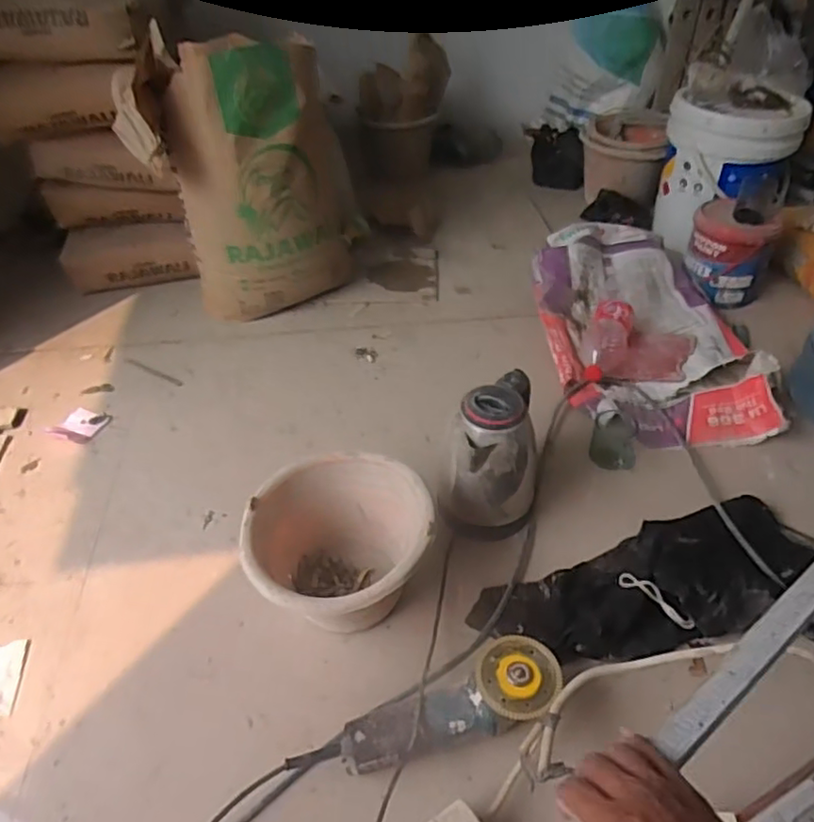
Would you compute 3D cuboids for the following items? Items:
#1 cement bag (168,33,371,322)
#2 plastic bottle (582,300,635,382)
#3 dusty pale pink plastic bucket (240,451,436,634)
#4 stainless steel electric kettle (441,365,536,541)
[{"bbox_3d":[-0.262,-0.446,1.286,0.380,0.528,0.185,-17,45,-17],"label":"cement bag"},{"bbox_3d":[0.395,-0.132,1.247,0.085,0.066,0.184,19,65,11],"label":"plastic bottle"},{"bbox_3d":[-0.092,0.192,0.861,0.240,0.174,0.223,-1,42,1],"label":"dusty pale pink plastic bucket"},{"bbox_3d":[0.136,0.068,0.955,0.142,0.218,0.168,14,47,7],"label":"stainless steel electric kettle"}]

